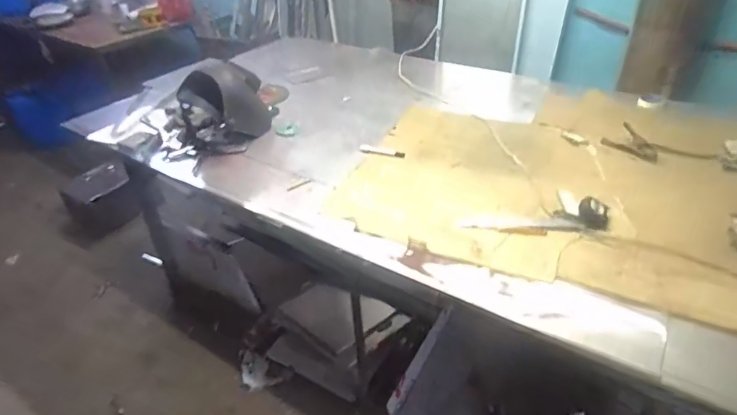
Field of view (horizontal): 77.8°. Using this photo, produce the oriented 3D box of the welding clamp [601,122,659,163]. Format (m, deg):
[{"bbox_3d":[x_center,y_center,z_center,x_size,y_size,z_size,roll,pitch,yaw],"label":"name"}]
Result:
[{"bbox_3d":[0.799,-0.201,1.362,0.122,0.040,0.158,-31,43,-34],"label":"welding clamp"}]

